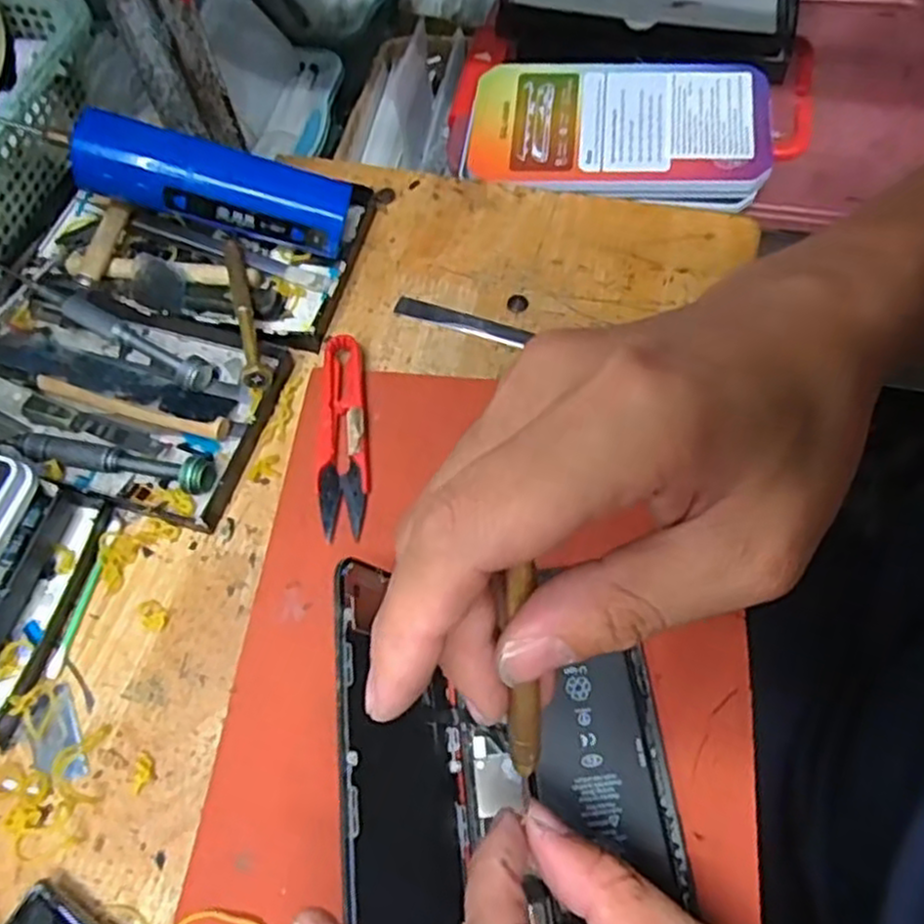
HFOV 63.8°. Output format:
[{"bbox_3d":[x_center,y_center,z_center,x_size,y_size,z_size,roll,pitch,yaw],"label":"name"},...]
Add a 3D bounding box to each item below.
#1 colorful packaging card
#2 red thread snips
[{"bbox_3d":[0.097,-0.209,0.453,0.181,0.020,0.094,5,64,5],"label":"colorful packaging card"},{"bbox_3d":[-0.055,-0.015,0.347,0.022,0.011,0.100,-4,63,0],"label":"red thread snips"}]

